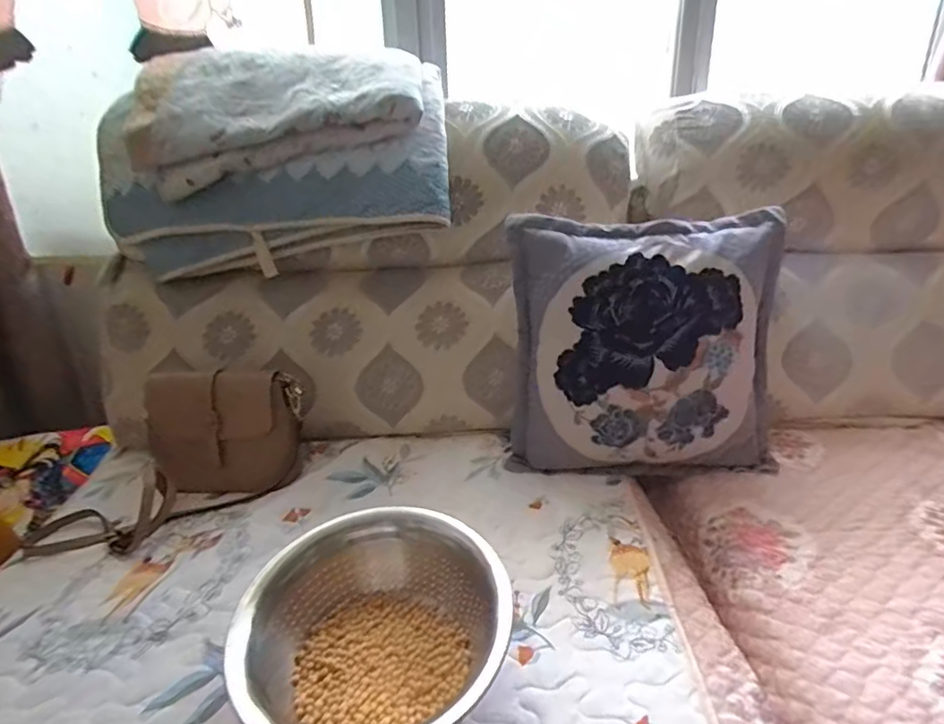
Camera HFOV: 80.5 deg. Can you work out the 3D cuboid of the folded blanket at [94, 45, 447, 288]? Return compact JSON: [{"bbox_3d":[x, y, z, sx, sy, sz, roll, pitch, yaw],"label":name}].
[{"bbox_3d":[-0.327,-0.359,0.969,0.565,0.328,0.222,-2,22,0],"label":"folded blanket"}]

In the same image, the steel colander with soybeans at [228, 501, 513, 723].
[{"bbox_3d":[-0.096,0.259,0.536,0.249,0.122,0.219,17,29,38],"label":"steel colander with soybeans"}]

